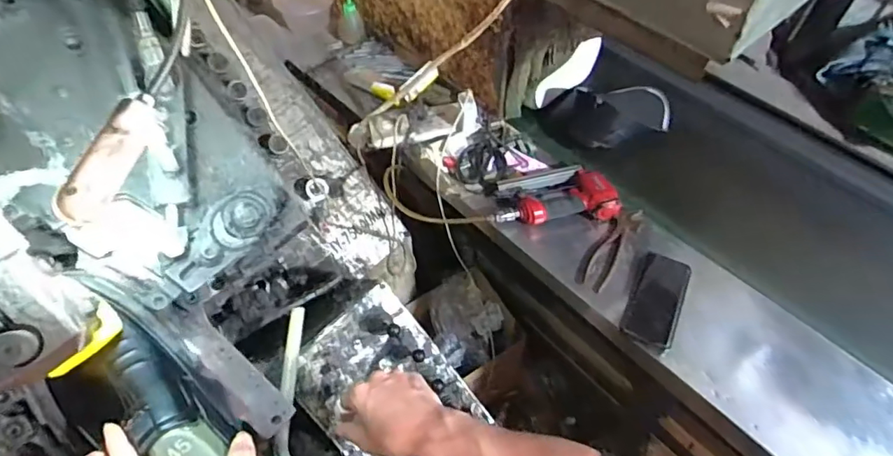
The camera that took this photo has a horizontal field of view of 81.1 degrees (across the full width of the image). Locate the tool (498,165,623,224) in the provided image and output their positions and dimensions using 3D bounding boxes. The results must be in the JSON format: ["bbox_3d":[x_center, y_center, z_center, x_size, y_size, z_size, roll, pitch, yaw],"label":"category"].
[{"bbox_3d":[0.176,-0.058,0.847,0.191,0.040,0.105,-3,54,-1],"label":"tool"}]

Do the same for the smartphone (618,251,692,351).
[{"bbox_3d":[0.301,0.099,0.747,0.068,0.007,0.135,17,59,24],"label":"smartphone"}]

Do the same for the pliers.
[{"bbox_3d":[0.251,0.027,0.803,0.046,0.017,0.153,31,60,21],"label":"pliers"}]

